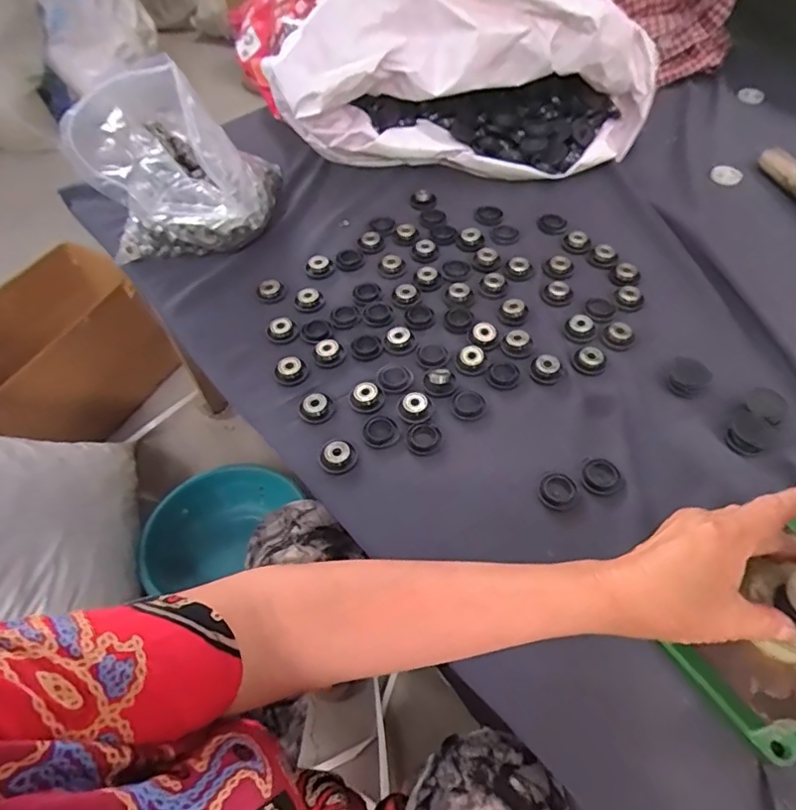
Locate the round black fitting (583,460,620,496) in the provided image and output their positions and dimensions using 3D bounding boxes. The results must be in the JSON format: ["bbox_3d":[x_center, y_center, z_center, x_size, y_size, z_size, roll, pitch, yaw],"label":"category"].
[{"bbox_3d":[0.172,0.060,0.471,0.030,0.006,0.032,4,54,6],"label":"round black fitting"}]

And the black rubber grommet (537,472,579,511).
[{"bbox_3d":[0.133,0.072,0.465,0.031,0.006,0.033,-1,54,2],"label":"black rubber grommet"}]

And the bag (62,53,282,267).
[{"bbox_3d":[-0.248,-0.275,0.615,0.199,0.179,0.164,2,54,5],"label":"bag"}]

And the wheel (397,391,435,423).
[{"bbox_3d":[0.016,0.000,0.512,0.031,0.007,0.032,-1,54,2],"label":"wheel"}]

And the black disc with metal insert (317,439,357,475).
[{"bbox_3d":[-0.053,0.044,0.489,0.032,0.010,0.031,-1,54,2],"label":"black disc with metal insert"}]

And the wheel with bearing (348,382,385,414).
[{"bbox_3d":[-0.030,-0.008,0.520,0.032,0.010,0.032,-1,54,2],"label":"wheel with bearing"}]

